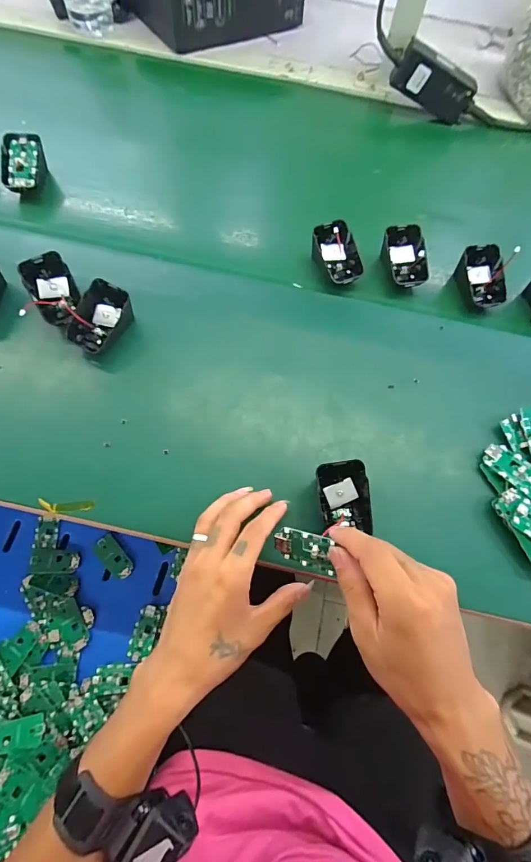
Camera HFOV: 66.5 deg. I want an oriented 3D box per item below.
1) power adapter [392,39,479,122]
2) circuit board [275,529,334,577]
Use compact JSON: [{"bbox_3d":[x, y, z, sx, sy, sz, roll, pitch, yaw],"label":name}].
[{"bbox_3d":[0.237,-0.488,0.570,0.118,0.053,0.029,15,65,-20],"label":"power adapter"},{"bbox_3d":[0.030,0.093,0.315,0.046,0.032,0.006,12,25,27],"label":"circuit board"}]

